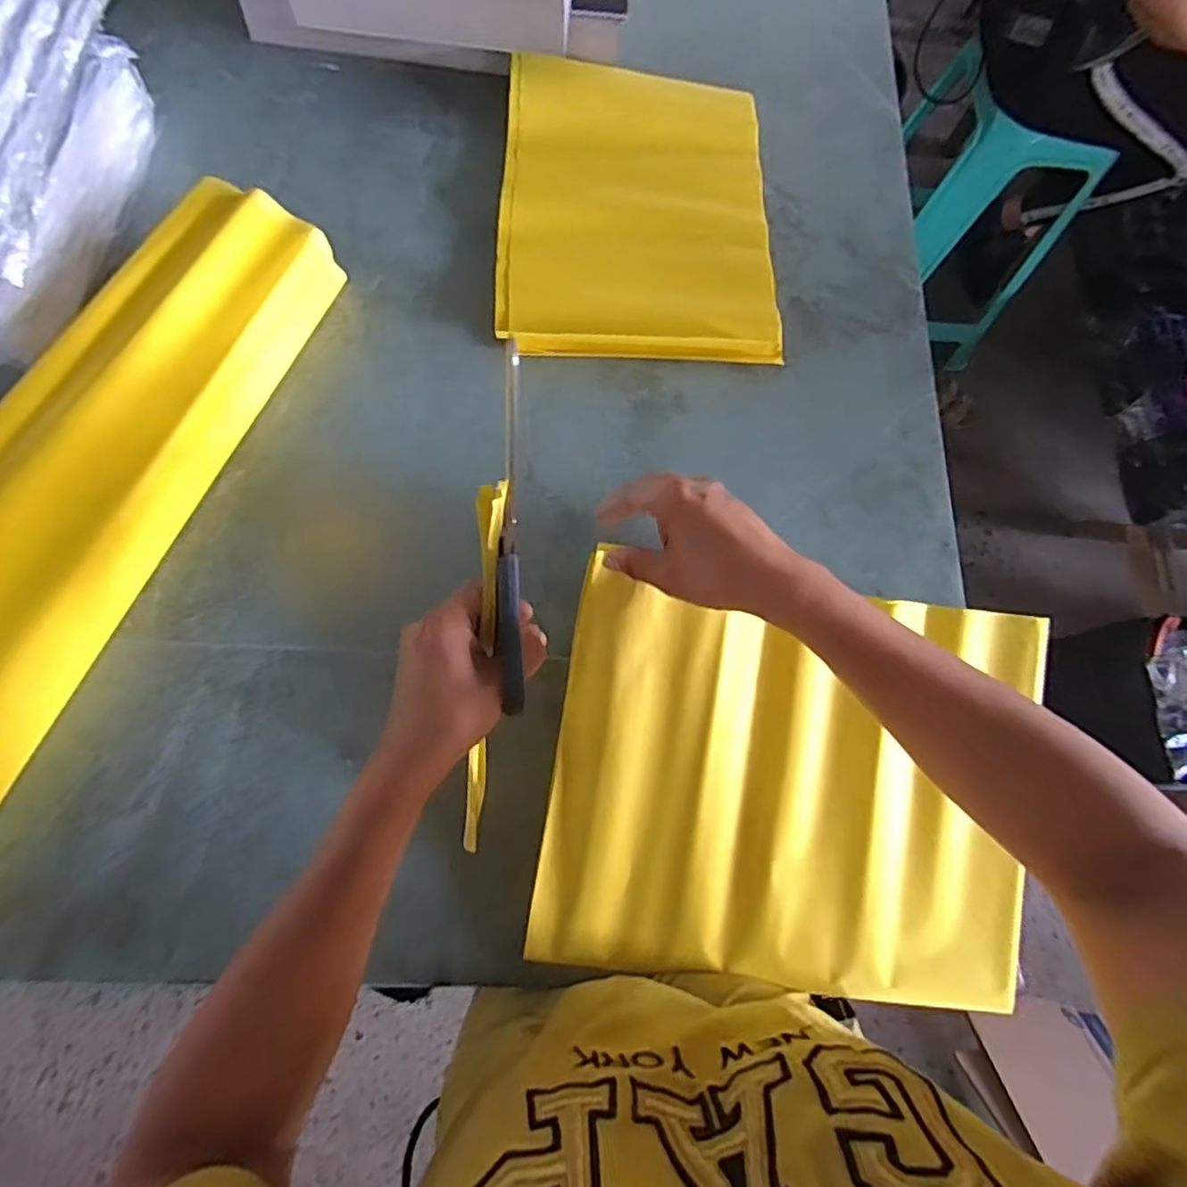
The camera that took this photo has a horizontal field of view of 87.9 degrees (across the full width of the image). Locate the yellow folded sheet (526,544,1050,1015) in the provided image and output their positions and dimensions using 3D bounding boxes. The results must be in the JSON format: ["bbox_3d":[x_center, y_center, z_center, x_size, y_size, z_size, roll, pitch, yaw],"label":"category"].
[{"bbox_3d":[0.143,0.139,0.440,0.335,0.017,0.280,9,92,-2],"label":"yellow folded sheet"}]

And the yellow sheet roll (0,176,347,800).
[{"bbox_3d":[-0.397,-0.066,0.454,0.129,0.085,0.588,23,74,3],"label":"yellow sheet roll"}]

